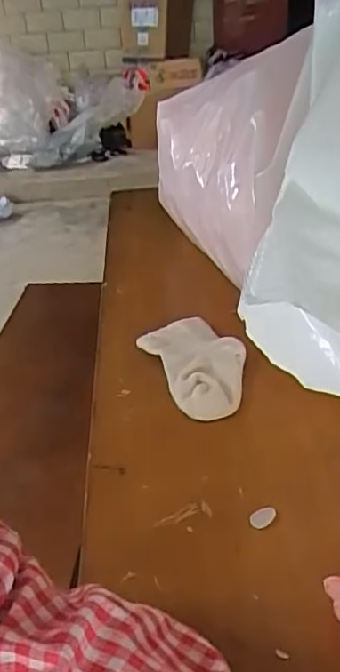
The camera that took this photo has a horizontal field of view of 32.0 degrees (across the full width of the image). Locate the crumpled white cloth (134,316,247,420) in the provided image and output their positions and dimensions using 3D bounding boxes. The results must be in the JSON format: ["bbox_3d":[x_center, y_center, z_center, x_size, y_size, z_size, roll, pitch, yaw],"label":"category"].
[{"bbox_3d":[0.026,0.022,0.485,0.073,0.018,0.112,-18,35,-15],"label":"crumpled white cloth"}]

